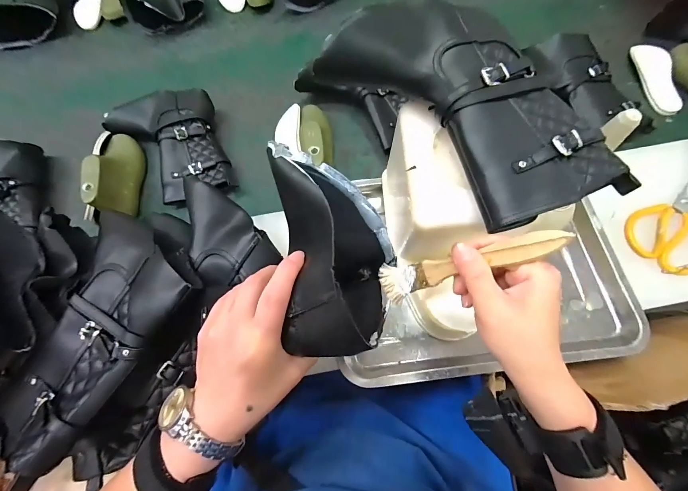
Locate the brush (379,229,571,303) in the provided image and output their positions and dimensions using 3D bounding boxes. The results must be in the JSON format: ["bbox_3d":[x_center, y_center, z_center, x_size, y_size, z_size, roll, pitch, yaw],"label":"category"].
[{"bbox_3d":[0.089,0.015,0.238,0.137,0.015,0.030,-20,63,37],"label":"brush"}]

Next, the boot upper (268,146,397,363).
[{"bbox_3d":[-0.006,-0.010,0.249,0.089,0.085,0.174,-8,69,0],"label":"boot upper"}]

